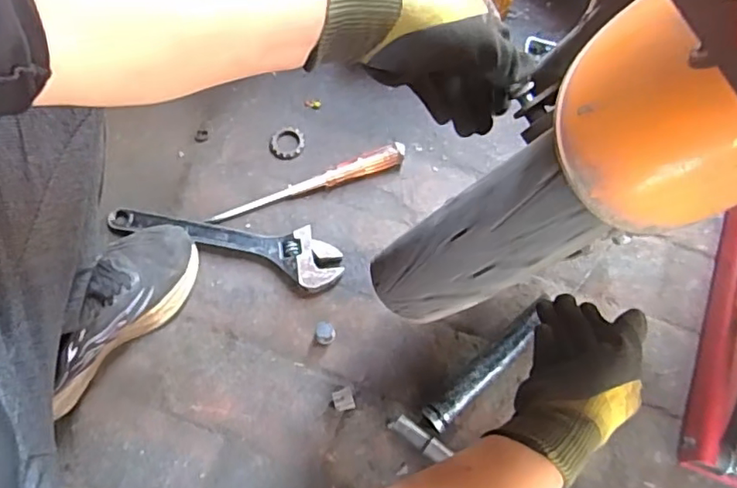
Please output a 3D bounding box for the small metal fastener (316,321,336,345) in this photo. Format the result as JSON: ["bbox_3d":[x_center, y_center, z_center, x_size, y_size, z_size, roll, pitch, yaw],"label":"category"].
[{"bbox_3d":[-0.048,0.100,0.655,0.021,0.020,0.022,0,69,-1],"label":"small metal fastener"}]

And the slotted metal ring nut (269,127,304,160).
[{"bbox_3d":[-0.105,-0.129,0.757,0.040,0.009,0.046,34,72,11],"label":"slotted metal ring nut"}]

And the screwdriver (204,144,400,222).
[{"bbox_3d":[-0.074,-0.076,0.720,0.248,0.026,0.025,-17,70,-7],"label":"screwdriver"}]

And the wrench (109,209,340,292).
[{"bbox_3d":[-0.171,-0.009,0.692,0.284,0.020,0.062,16,70,5],"label":"wrench"}]

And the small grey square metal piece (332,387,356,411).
[{"bbox_3d":[-0.027,0.166,0.623,0.022,0.016,0.023,-10,70,-5],"label":"small grey square metal piece"}]

